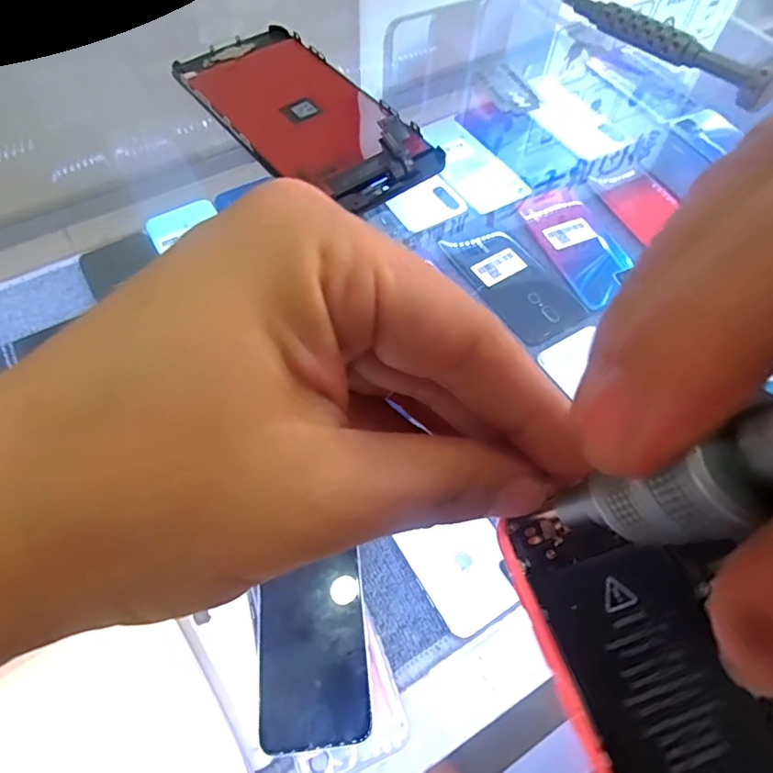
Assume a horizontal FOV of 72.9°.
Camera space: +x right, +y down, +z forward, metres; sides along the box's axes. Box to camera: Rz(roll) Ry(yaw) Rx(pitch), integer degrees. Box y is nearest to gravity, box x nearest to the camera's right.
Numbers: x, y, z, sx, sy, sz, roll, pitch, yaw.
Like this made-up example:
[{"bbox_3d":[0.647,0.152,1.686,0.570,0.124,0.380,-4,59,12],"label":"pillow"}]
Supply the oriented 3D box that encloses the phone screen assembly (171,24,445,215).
[{"bbox_3d":[-0.034,-0.111,0.206,0.056,0.008,0.120,-34,66,-18],"label":"phone screen assembly"}]

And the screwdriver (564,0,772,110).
[{"bbox_3d":[0.113,-0.157,0.226,0.009,0.017,0.126,-31,65,-17],"label":"screwdriver"}]

